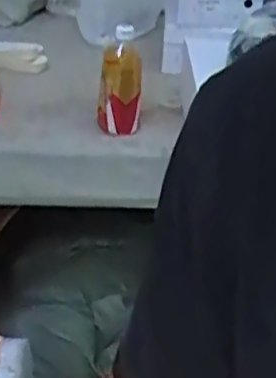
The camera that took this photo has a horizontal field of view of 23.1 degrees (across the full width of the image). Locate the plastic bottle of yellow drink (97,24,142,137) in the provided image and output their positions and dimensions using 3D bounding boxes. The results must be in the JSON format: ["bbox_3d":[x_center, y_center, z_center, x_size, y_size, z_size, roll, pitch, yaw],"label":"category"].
[{"bbox_3d":[-0.027,-0.167,1.117,0.067,0.191,0.067,8,28,1],"label":"plastic bottle of yellow drink"}]

